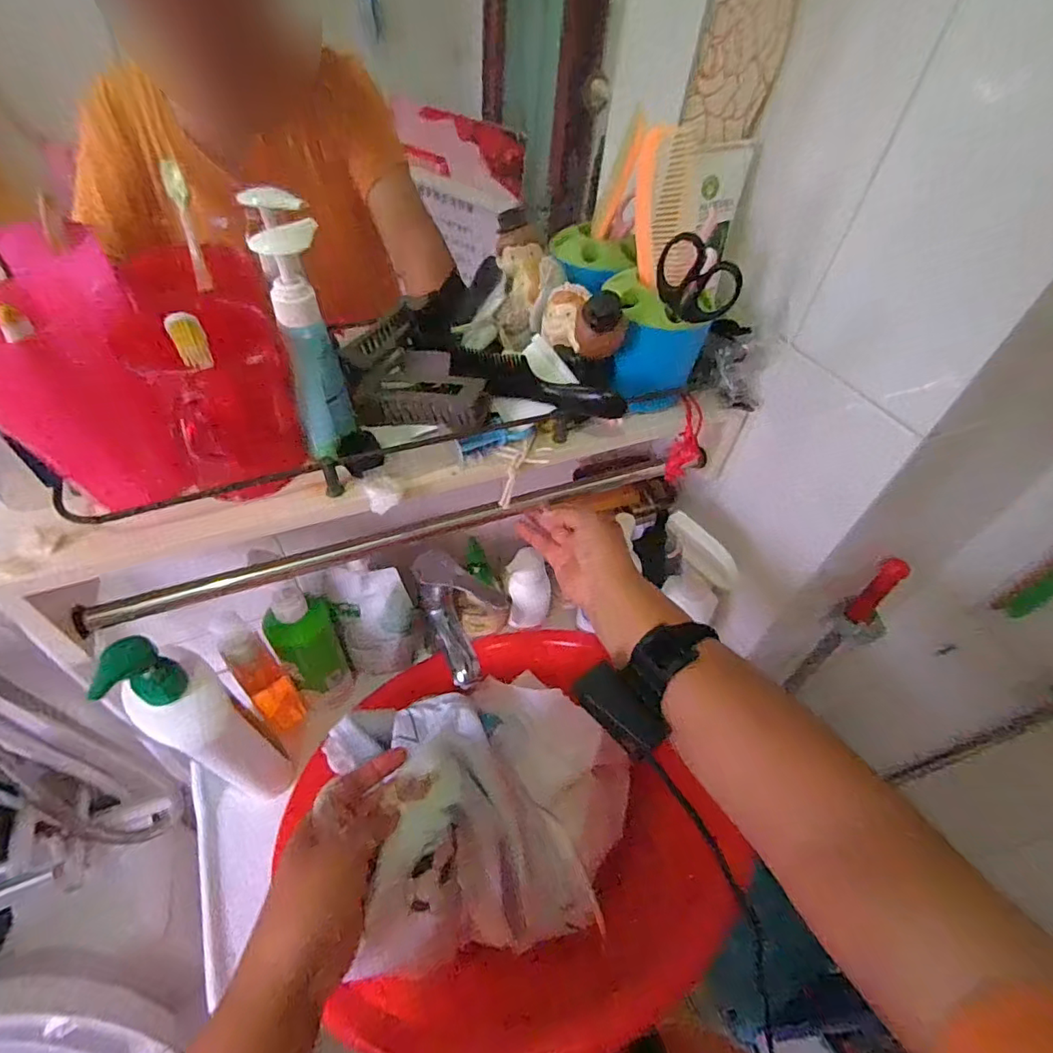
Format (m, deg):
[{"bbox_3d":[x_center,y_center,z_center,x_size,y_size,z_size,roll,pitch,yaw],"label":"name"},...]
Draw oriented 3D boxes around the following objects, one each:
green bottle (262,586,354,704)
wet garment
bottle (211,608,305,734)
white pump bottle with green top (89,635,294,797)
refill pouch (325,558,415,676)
[{"bbox_3d":[-0.225,0.134,0.562,0.061,0.185,0.044,-27,57,-26],"label":"green bottle"},{"bbox_3d":[-0.042,0.229,0.474,0.267,0.181,0.230,-6,50,-11],"label":"wet garment"},{"bbox_3d":[-0.277,0.157,0.554,0.039,0.196,0.039,-33,59,-29],"label":"bottle"},{"bbox_3d":[-0.284,0.185,0.481,0.057,0.272,0.061,3,49,-3],"label":"white pump bottle with green top"},{"bbox_3d":[-0.167,0.108,0.589,0.079,0.187,0.033,-10,50,-14],"label":"refill pouch"}]

